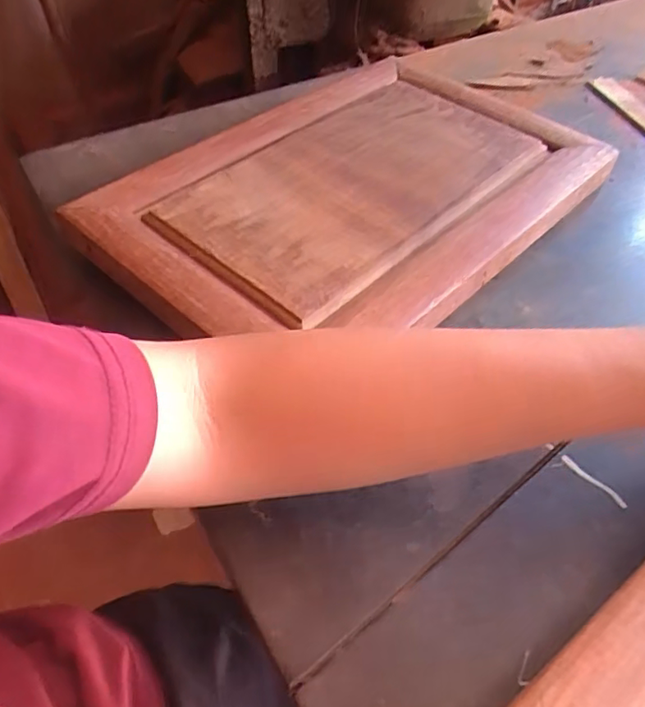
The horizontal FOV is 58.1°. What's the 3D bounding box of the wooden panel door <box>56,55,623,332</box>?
[{"bbox_3d":[0.029,-0.130,0.445,0.244,0.024,0.365,33,57,27],"label":"wooden panel door"}]

